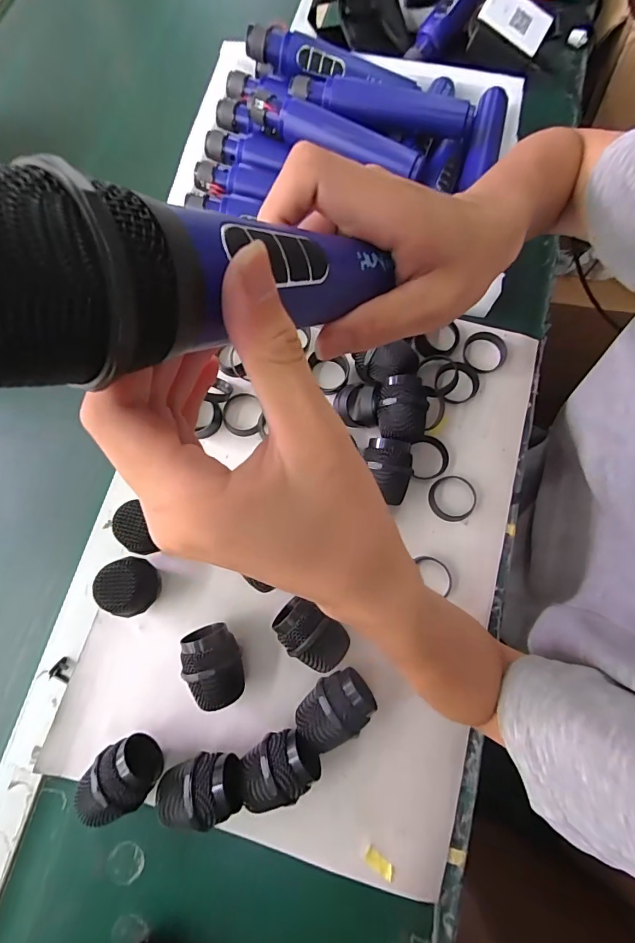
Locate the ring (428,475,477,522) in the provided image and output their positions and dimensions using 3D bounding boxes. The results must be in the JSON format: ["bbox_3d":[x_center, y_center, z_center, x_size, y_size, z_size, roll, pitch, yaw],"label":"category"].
[{"bbox_3d":[0.132,0.026,0.418,0.047,0.007,0.045,0,75,0],"label":"ring"}]

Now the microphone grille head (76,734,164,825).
[{"bbox_3d":[-0.154,0.239,0.336,0.059,0.050,0.046,-39,78,-9],"label":"microphone grille head"}]

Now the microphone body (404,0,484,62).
[{"bbox_3d":[0.174,-0.565,0.516,0.041,0.032,0.191,38,91,9],"label":"microphone body"}]

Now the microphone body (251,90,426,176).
[{"bbox_3d":[0.015,-0.340,0.432,0.184,0.028,0.028,31,77,8],"label":"microphone body"}]

